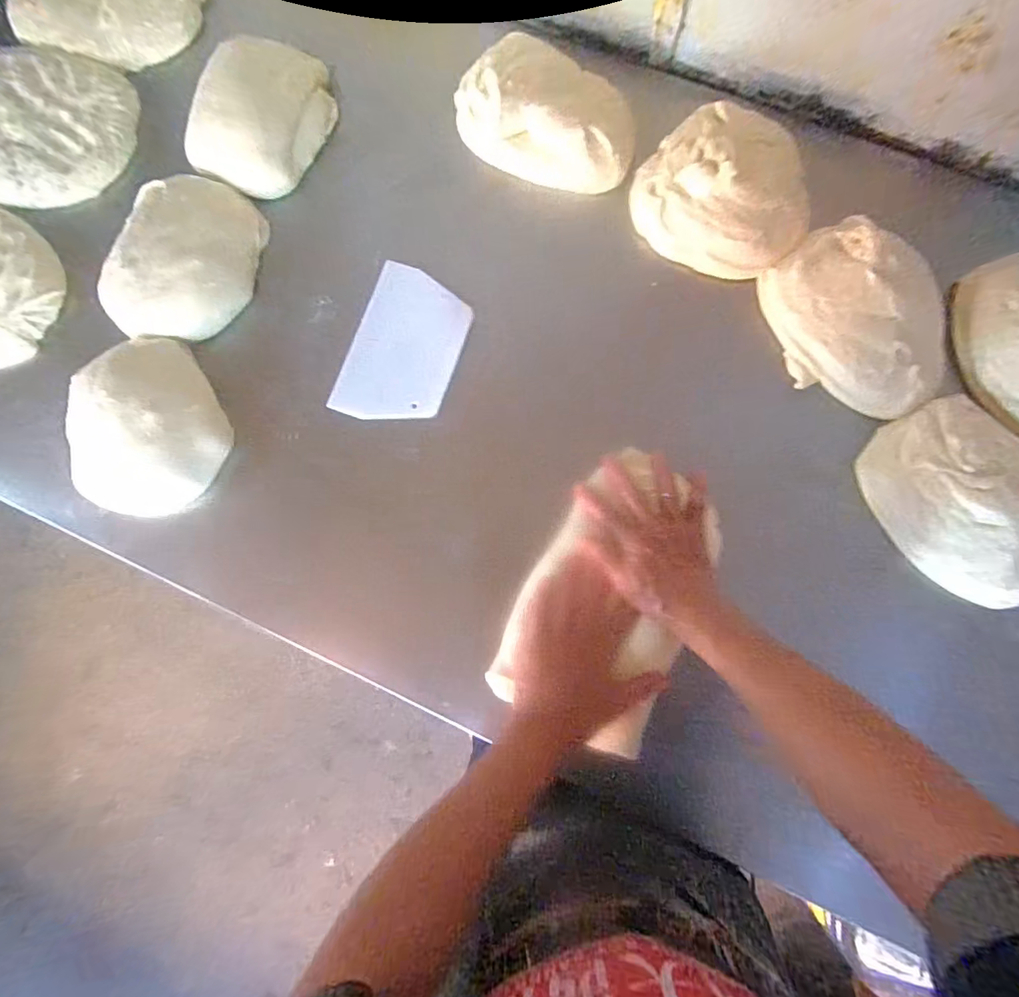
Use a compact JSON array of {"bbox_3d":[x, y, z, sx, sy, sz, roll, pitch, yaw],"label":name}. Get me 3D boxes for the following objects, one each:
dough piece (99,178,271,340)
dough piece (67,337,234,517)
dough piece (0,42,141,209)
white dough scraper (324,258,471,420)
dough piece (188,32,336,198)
[{"bbox_3d":[-0.384,-0.280,0.569,0.157,0.048,0.193,9,85,5],"label":"dough piece"},{"bbox_3d":[-0.412,-0.075,0.542,0.167,0.050,0.180,0,84,4],"label":"dough piece"},{"bbox_3d":[-0.611,-0.469,0.614,0.262,0.023,0.217,15,85,6],"label":"dough piece"},{"bbox_3d":[-0.121,-0.171,0.562,0.121,0.010,0.177,21,93,5],"label":"white dough scraper"},{"bbox_3d":[-0.299,-0.461,0.586,0.150,0.051,0.187,23,86,6],"label":"dough piece"}]

